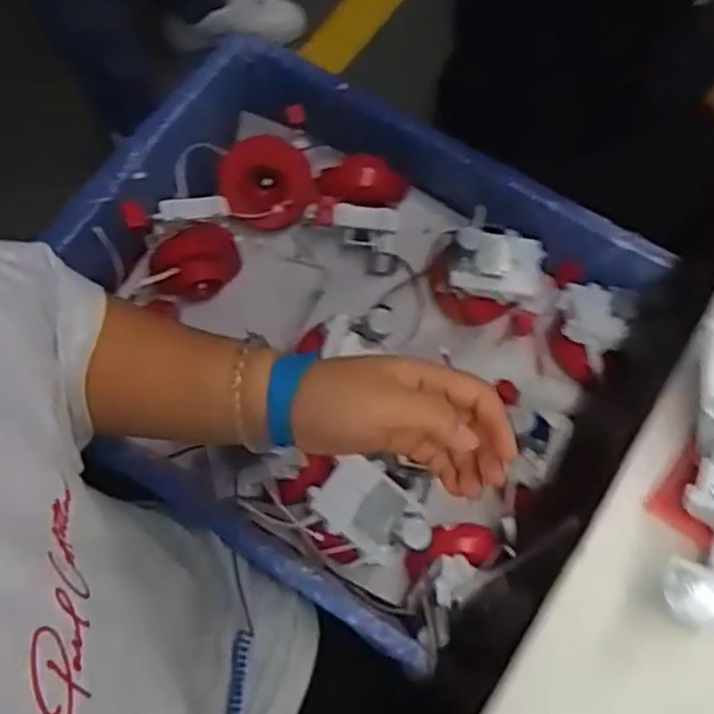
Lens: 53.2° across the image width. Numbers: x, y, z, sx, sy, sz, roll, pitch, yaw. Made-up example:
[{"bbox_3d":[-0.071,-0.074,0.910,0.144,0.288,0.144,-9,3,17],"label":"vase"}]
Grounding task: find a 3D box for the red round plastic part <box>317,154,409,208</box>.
[{"bbox_3d":[0.006,-0.163,0.677,0.084,0.041,0.039,4,71,1],"label":"red round plastic part"}]

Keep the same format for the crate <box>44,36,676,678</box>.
[{"bbox_3d":[-0.030,-0.034,0.658,0.472,0.103,0.410,32,74,11],"label":"crate"}]

